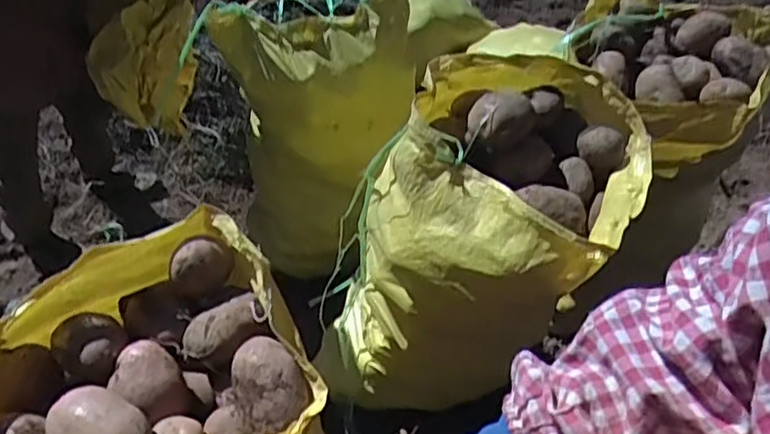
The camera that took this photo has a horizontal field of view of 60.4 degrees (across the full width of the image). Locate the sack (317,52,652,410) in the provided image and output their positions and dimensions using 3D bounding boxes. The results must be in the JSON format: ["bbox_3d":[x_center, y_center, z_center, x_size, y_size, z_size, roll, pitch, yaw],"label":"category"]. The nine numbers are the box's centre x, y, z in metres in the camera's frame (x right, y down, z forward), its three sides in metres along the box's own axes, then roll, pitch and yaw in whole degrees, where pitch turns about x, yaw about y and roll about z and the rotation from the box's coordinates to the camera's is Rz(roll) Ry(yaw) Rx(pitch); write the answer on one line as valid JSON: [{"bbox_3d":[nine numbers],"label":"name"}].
[{"bbox_3d":[0.134,0.069,1.124,0.382,0.623,0.370,27,53,15],"label":"sack"}]

